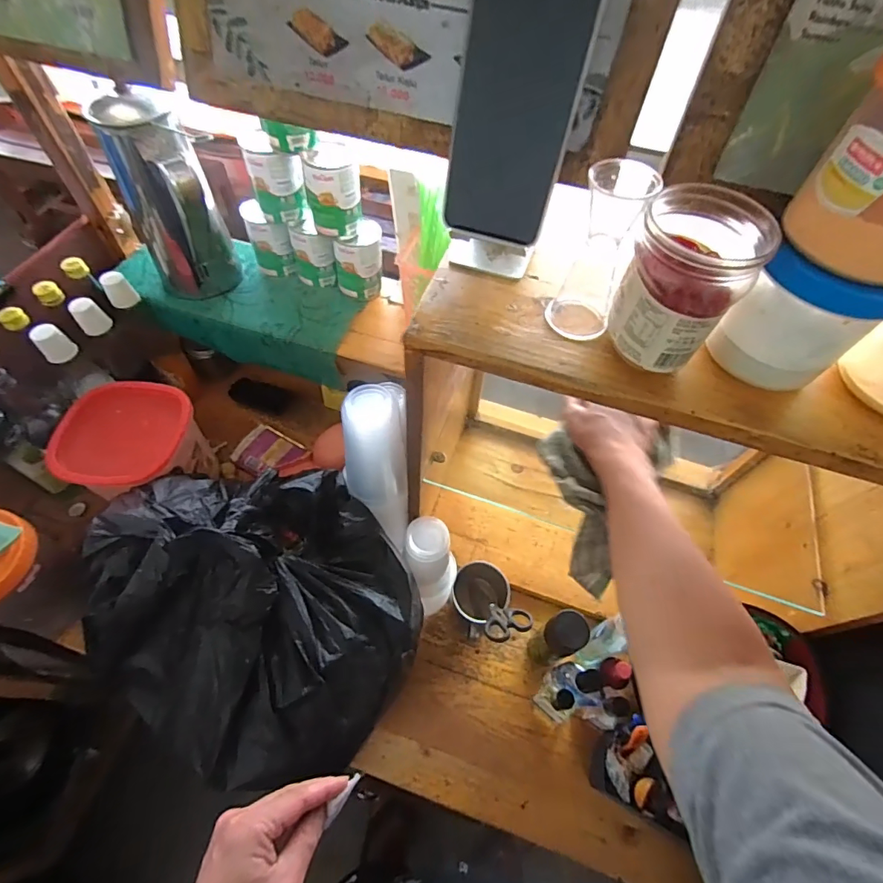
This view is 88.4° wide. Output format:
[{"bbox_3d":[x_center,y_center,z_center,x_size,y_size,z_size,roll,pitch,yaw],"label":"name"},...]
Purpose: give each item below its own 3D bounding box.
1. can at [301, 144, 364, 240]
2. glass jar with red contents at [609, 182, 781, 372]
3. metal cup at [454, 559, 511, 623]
[{"bbox_3d":[-0.154,-0.361,0.648,0.074,0.098,0.083,-13,60,-10],"label":"can"},{"bbox_3d":[0.156,-0.105,0.299,0.077,0.082,0.083,27,61,13],"label":"glass jar with red contents"},{"bbox_3d":[0.058,0.230,0.696,0.078,0.073,0.091,-13,60,-10],"label":"metal cup"}]

